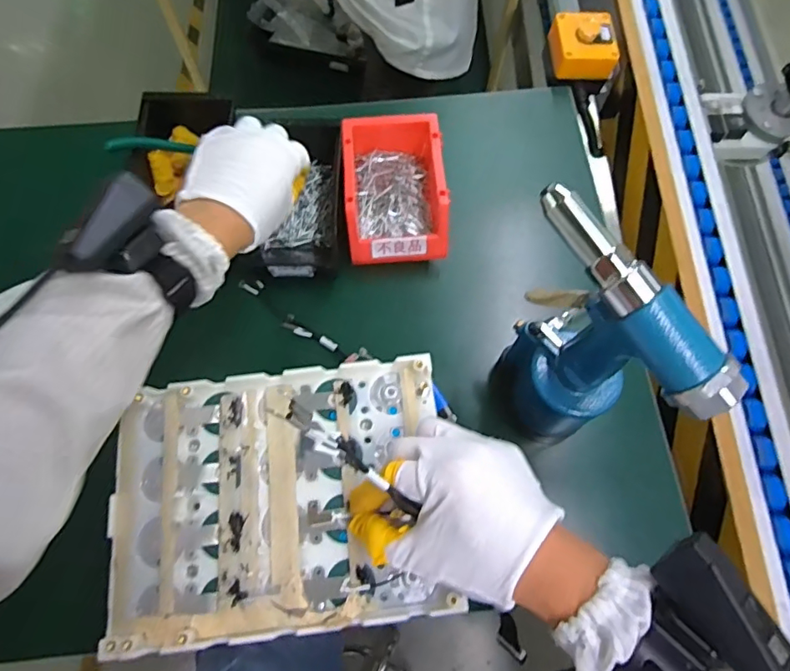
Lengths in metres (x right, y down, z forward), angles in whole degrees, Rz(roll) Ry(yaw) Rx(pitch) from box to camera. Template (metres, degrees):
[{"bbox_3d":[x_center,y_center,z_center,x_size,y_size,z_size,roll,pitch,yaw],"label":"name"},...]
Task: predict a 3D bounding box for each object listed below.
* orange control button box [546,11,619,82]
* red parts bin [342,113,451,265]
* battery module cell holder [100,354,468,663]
[{"bbox_3d":[0.248,-0.385,0.691,0.082,0.043,0.090,-1,70,0],"label":"orange control button box"},{"bbox_3d":[-0.001,-0.167,0.590,0.114,0.069,0.169,-4,70,-1],"label":"red parts bin"},{"bbox_3d":[-0.083,0.113,0.369,0.227,0.017,0.176,-5,70,-2],"label":"battery module cell holder"}]

